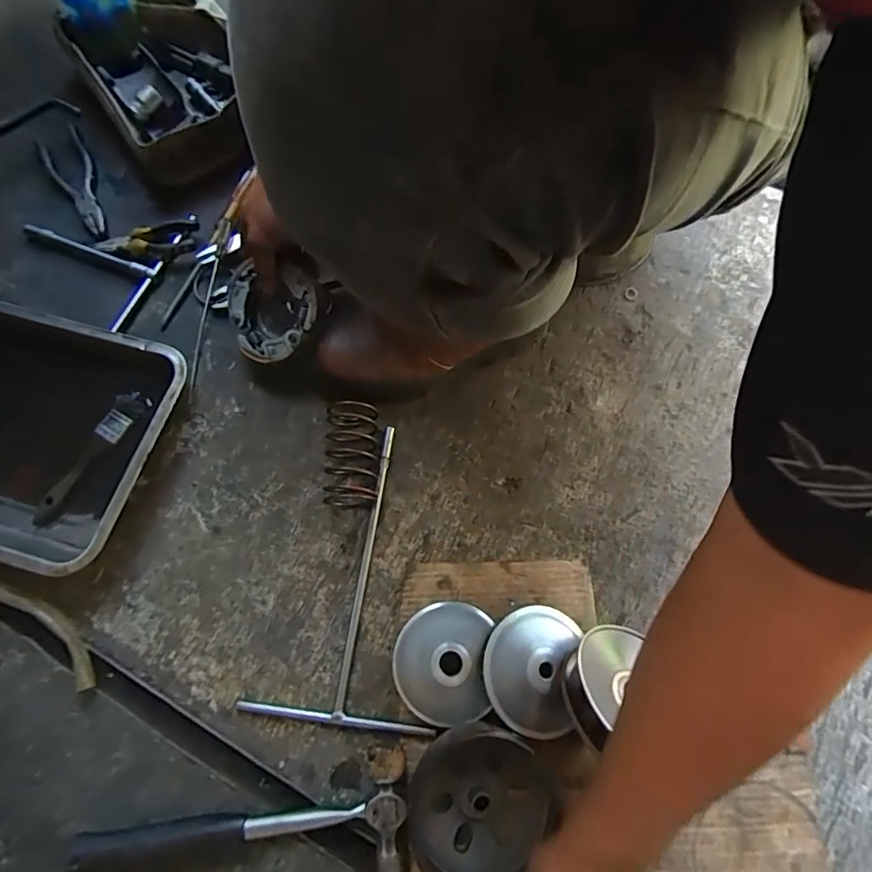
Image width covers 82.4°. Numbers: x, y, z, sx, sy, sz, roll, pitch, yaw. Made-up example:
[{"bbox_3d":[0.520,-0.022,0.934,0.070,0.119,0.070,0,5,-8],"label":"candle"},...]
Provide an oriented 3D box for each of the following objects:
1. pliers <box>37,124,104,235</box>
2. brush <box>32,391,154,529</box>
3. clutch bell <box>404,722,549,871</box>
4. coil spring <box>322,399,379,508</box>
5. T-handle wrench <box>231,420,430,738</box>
[{"bbox_3d":[-0.487,-0.342,0.675,0.058,0.019,0.170,-28,75,-8],"label":"pliers"},{"bbox_3d":[-0.388,0.023,0.557,0.023,0.027,0.172,32,75,9],"label":"brush"},{"bbox_3d":[0.034,0.334,0.450,0.130,0.047,0.138,29,75,8],"label":"clutch bell"},{"bbox_3d":[-0.097,0.021,0.555,0.059,0.045,0.111,-1,73,-1],"label":"coil spring"},{"bbox_3d":[-0.079,0.137,0.533,0.187,0.010,0.305,7,73,2],"label":"T-handle wrench"}]

